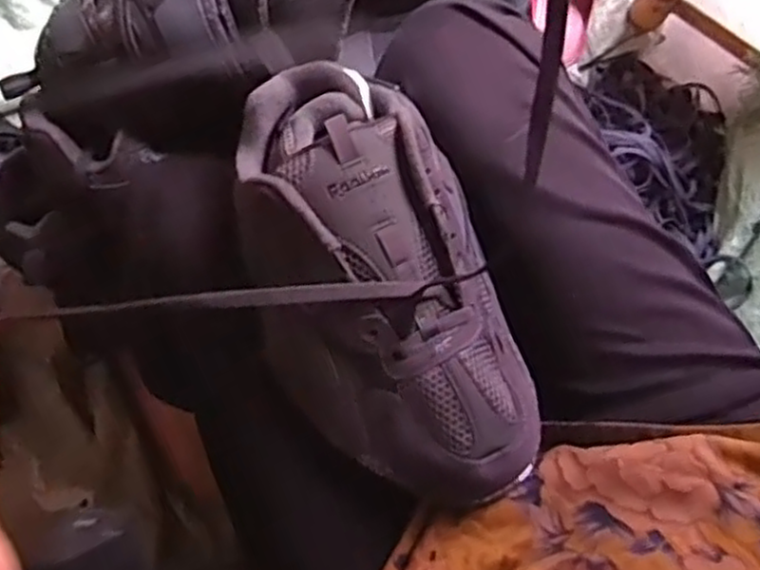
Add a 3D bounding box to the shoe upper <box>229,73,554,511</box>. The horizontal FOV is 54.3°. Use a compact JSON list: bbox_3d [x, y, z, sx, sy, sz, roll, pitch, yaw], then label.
[{"bbox_3d":[-0.001,-0.004,0.389,0.126,0.069,0.242,-20,80,-3],"label":"shoe upper"}]

